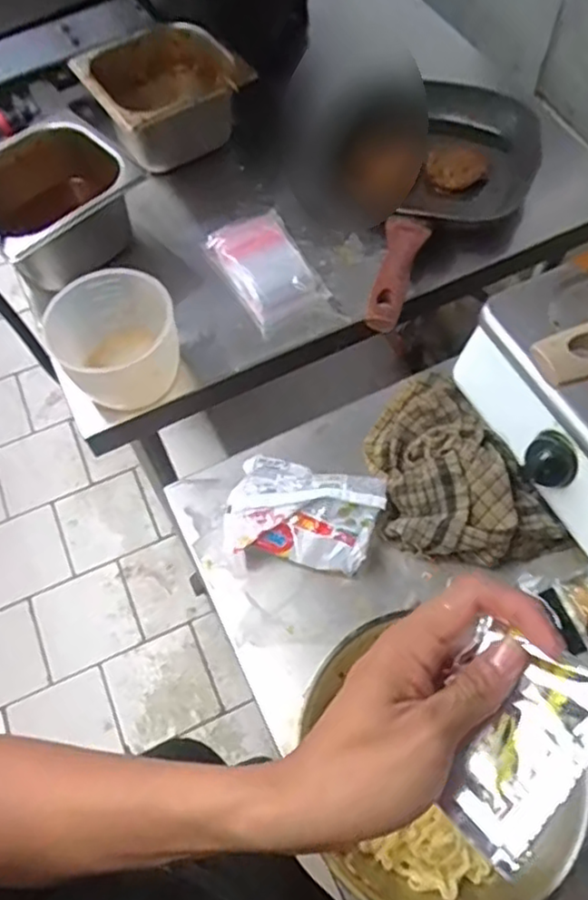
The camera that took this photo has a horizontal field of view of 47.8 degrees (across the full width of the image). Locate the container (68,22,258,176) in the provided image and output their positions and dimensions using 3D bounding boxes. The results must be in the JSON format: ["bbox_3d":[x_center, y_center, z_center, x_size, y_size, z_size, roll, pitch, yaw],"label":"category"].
[{"bbox_3d":[-0.151,-0.420,0.798,0.167,0.098,0.134,-36,65,-15],"label":"container"}]

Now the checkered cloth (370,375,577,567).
[{"bbox_3d":[0.130,0.018,0.589,0.129,0.045,0.197,-23,63,-9],"label":"checkered cloth"}]

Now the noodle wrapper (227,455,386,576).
[{"bbox_3d":[0.007,0.059,0.585,0.126,0.049,0.086,15,63,11],"label":"noodle wrapper"}]

